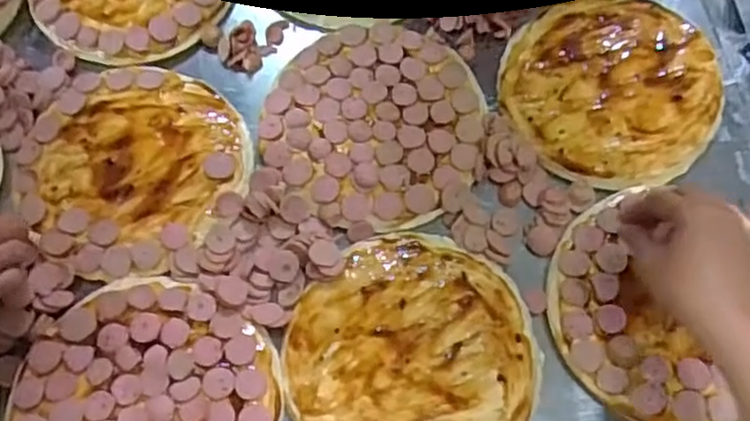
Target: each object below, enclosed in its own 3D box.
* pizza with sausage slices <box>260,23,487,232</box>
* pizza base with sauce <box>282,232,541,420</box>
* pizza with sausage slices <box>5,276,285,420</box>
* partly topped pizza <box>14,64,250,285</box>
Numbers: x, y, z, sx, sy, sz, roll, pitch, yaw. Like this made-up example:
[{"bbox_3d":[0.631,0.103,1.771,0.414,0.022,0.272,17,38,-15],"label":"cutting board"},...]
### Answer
[{"bbox_3d":[-0.002,-0.082,0.630,0.190,0.012,0.194,8,66,3],"label":"pizza with sausage slices"},{"bbox_3d":[0.028,0.112,0.547,0.189,0.021,0.198,-3,66,-2],"label":"pizza base with sauce"},{"bbox_3d":[-0.175,0.146,0.524,0.197,0.014,0.182,0,65,-1],"label":"pizza with sausage slices"},{"bbox_3d":[-0.216,-0.040,0.613,0.197,0.014,0.192,0,65,-1],"label":"partly topped pizza"}]

